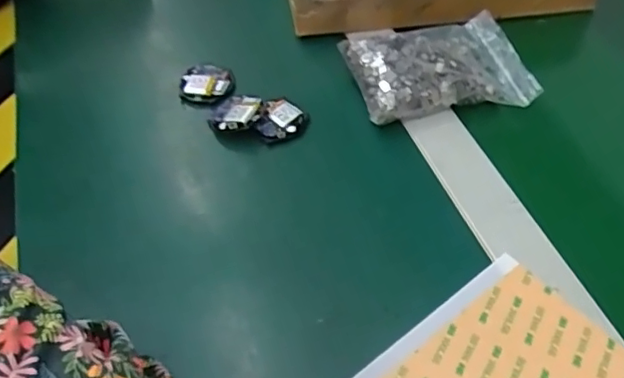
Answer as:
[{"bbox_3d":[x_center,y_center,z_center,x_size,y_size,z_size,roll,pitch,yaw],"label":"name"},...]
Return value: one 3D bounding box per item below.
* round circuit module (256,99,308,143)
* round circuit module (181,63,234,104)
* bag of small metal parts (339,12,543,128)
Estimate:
[{"bbox_3d":[-0.025,-0.050,0.447,0.033,0.014,0.035,-2,49,2],"label":"round circuit module"},{"bbox_3d":[-0.085,-0.083,0.476,0.042,0.013,0.035,-8,49,-3],"label":"round circuit module"},{"bbox_3d":[0.098,-0.098,0.464,0.137,0.037,0.095,-12,49,-7],"label":"bag of small metal parts"}]

